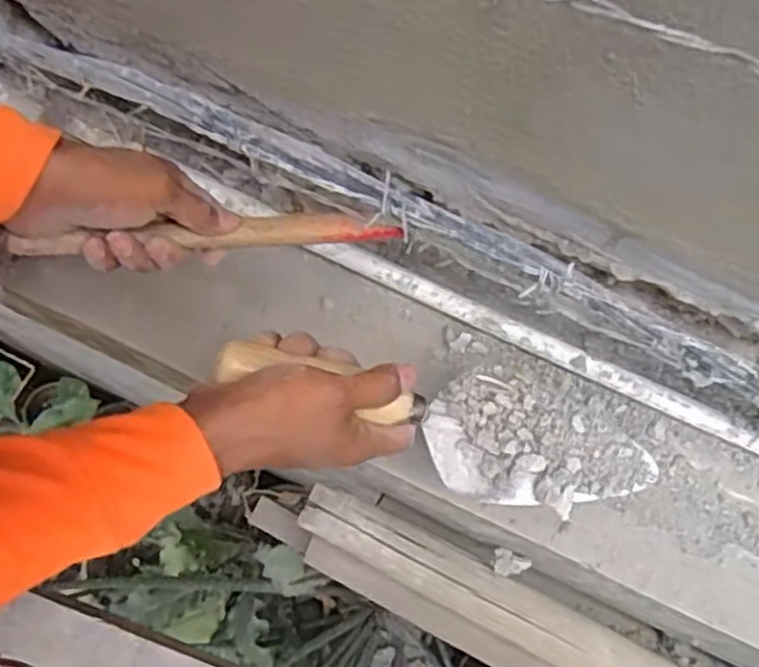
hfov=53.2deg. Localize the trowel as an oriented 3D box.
[{"bbox_3d":[0.043,0.060,0.504,0.300,0.048,0.075,18,75,-12],"label":"trowel"}]

